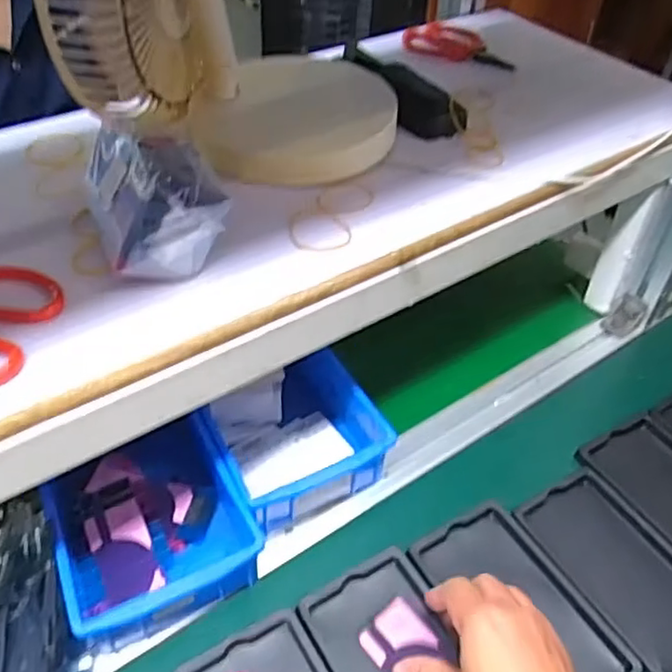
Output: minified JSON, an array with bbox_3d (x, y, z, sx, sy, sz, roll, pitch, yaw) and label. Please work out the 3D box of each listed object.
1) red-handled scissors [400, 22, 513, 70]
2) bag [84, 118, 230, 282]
[{"bbox_3d":[0.134,-0.312,0.684,0.121,0.019,0.050,18,46,16],"label":"red-handled scissors"},{"bbox_3d":[-0.104,-0.074,0.390,0.074,0.074,0.064,-7,45,-10],"label":"bag"}]

